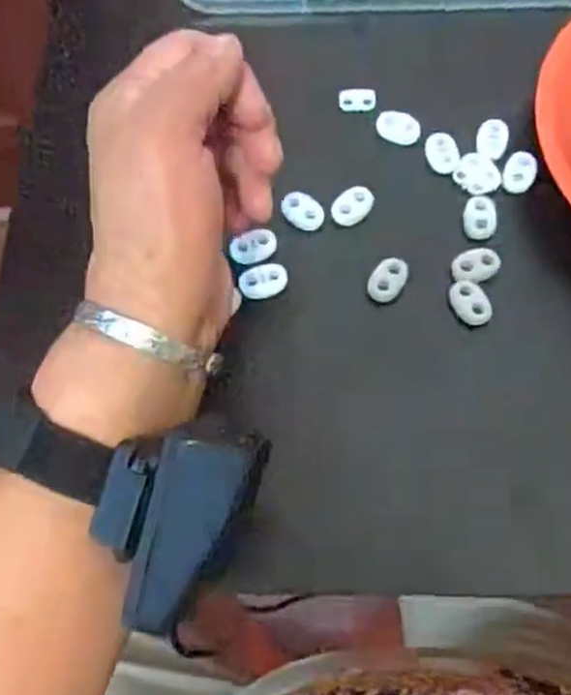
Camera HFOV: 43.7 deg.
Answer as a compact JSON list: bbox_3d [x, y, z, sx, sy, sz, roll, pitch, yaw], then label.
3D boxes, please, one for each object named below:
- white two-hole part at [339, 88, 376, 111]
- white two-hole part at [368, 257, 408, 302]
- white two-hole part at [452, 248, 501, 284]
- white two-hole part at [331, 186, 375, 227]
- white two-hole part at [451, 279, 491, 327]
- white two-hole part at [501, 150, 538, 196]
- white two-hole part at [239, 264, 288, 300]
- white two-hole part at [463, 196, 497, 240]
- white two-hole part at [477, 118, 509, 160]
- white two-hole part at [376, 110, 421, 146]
[{"bbox_3d":[0.038,-0.129,0.372,0.019,0.006,0.010,-1,68,1],"label":"white two-hole part"},{"bbox_3d":[0.048,-0.032,0.331,0.014,0.004,0.023,32,72,13],"label":"white two-hole part"},{"bbox_3d":[0.089,-0.038,0.331,0.022,0.005,0.015,-26,70,-9],"label":"white two-hole part"},{"bbox_3d":[0.033,-0.069,0.345,0.015,0.006,0.022,37,74,15],"label":"white two-hole part"},{"bbox_3d":[0.085,-0.021,0.325,0.016,0.004,0.022,-32,71,-11],"label":"white two-hole part"},{"bbox_3d":[0.115,-0.086,0.347,0.015,0.007,0.021,25,71,11],"label":"white two-hole part"},{"bbox_3d":[-0.010,-0.031,0.332,0.023,0.005,0.014,-19,69,-6],"label":"white two-hole part"},{"bbox_3d":[0.093,-0.063,0.342,0.016,0.007,0.021,8,69,4],"label":"white two-hole part"},{"bbox_3d":[0.103,-0.103,0.354,0.015,0.006,0.021,15,69,7],"label":"white two-hole part"},{"bbox_3d":[0.057,-0.111,0.361,0.023,0.007,0.013,25,71,11],"label":"white two-hole part"}]

